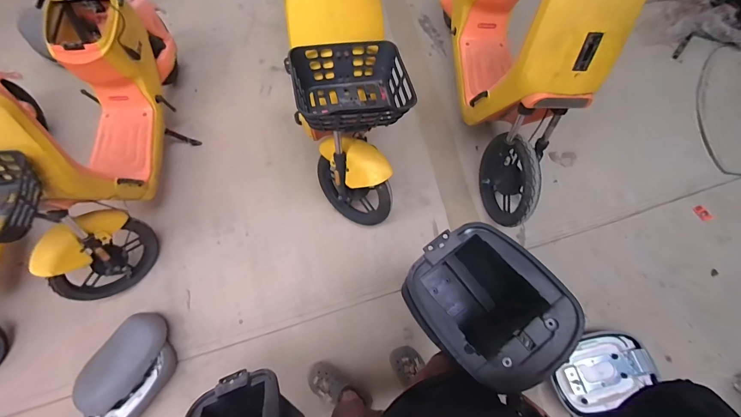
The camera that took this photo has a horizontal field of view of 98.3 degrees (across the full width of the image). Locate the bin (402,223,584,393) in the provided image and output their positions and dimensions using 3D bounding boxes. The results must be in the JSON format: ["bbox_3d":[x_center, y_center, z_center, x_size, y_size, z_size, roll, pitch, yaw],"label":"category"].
[{"bbox_3d":[0.217,0.203,0.709,0.215,0.375,0.266,-34,73,-9],"label":"bin"}]

